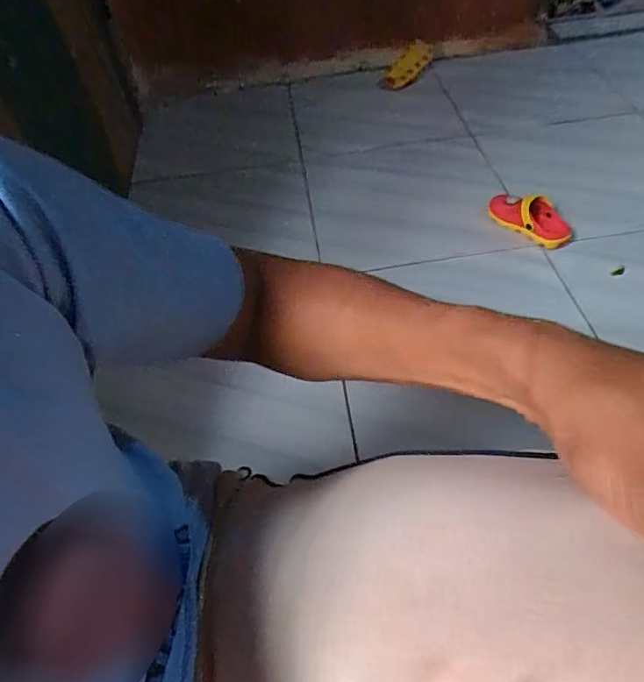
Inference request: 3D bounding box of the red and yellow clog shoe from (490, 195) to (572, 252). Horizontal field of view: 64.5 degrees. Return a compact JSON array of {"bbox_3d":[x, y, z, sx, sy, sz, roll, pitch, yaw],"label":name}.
[{"bbox_3d":[0.382,-0.225,0.931,0.157,0.072,0.085,30,59,11],"label":"red and yellow clog shoe"}]

